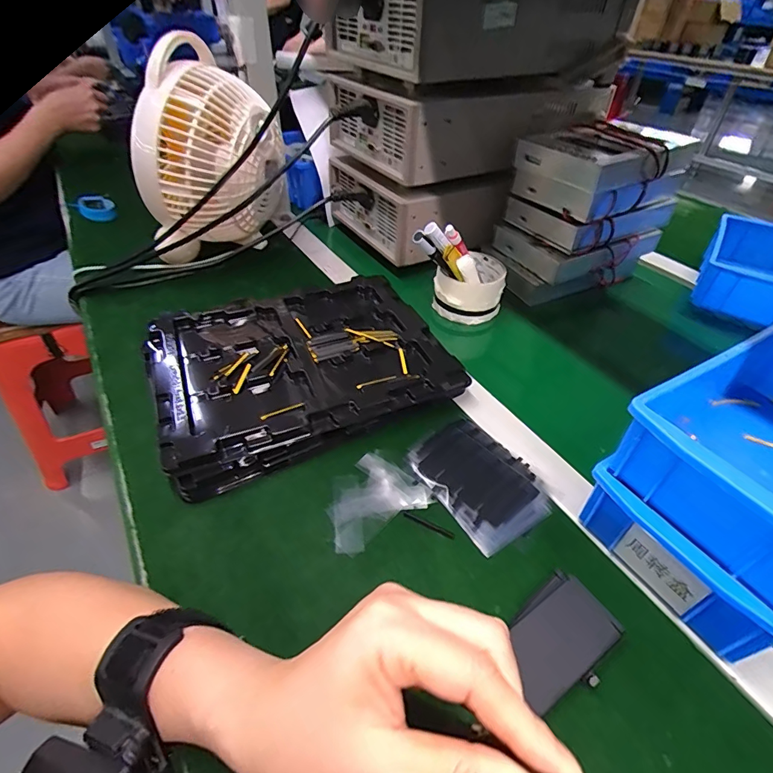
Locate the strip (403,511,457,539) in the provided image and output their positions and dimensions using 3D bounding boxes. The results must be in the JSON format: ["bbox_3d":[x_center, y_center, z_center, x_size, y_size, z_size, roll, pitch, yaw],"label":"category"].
[{"bbox_3d":[0.033,0.107,0.340,0.042,0.004,0.005,18,46,17],"label":"strip"}]

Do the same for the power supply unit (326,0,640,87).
[{"bbox_3d":[0.116,-0.454,0.543,0.319,0.098,0.204,-23,48,-24],"label":"power supply unit"}]

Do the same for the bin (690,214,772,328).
[{"bbox_3d":[0.503,-0.158,0.592,0.128,0.057,0.186,26,48,24],"label":"bin"}]

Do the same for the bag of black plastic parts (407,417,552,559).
[{"bbox_3d":[0.076,0.075,0.368,0.082,0.011,0.111,-28,50,-28],"label":"bag of black plastic parts"}]

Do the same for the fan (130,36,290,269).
[{"bbox_3d":[-0.210,-0.286,0.532,0.175,0.195,0.159,-15,46,-17],"label":"fan"}]

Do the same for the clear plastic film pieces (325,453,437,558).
[{"bbox_3d":[-0.014,0.089,0.354,0.083,0.005,0.063,-26,50,-27],"label":"clear plastic film pieces"}]

